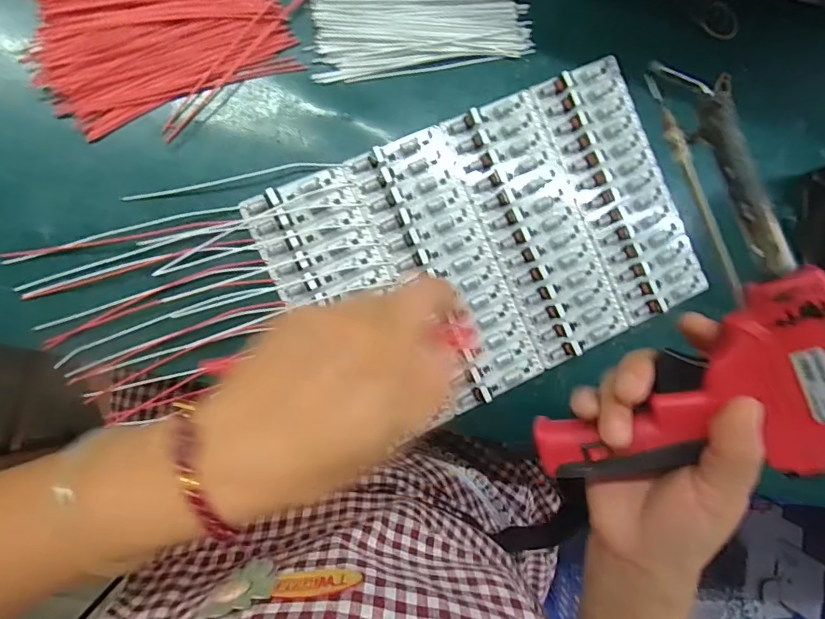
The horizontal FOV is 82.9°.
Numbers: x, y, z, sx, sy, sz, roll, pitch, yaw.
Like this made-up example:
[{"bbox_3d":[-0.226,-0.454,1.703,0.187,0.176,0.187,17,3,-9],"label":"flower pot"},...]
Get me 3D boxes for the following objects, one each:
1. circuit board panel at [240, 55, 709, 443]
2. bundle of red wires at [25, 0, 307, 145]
[{"bbox_3d":[0.058,-0.046,0.336,0.290,0.015,0.193,-25,94,-9],"label":"circuit board panel"},{"bbox_3d":[-0.157,-0.185,0.302,0.163,0.008,0.131,-7,91,-9],"label":"bundle of red wires"}]

